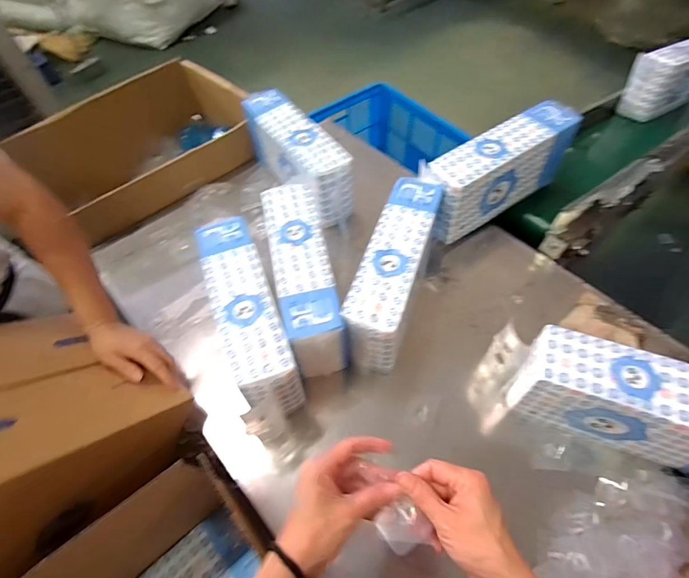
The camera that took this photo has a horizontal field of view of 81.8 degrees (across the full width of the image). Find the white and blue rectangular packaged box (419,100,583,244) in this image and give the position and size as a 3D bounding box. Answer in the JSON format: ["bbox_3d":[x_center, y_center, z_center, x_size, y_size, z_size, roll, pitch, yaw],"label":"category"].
[{"bbox_3d":[0.317,-0.247,0.830,0.376,0.152,0.112,-30,60,-16],"label":"white and blue rectangular packaged box"}]

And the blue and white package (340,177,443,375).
[{"bbox_3d":[0.089,-0.025,0.732,0.090,0.168,0.323,16,59,13],"label":"blue and white package"}]

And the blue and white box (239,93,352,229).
[{"bbox_3d":[-0.102,-0.302,0.903,0.103,0.128,0.345,-30,60,-16],"label":"blue and white box"}]

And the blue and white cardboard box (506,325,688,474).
[{"bbox_3d":[0.425,0.171,0.572,0.341,0.152,0.090,16,59,13],"label":"blue and white cardboard box"}]

